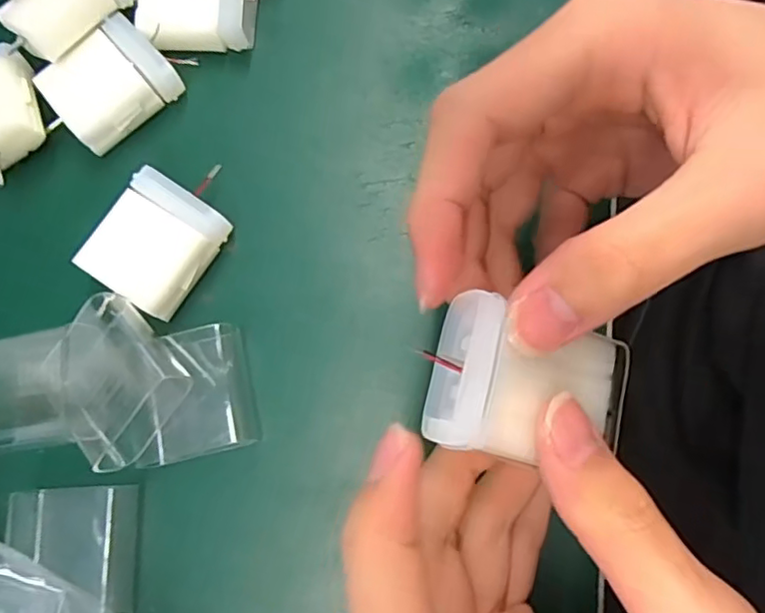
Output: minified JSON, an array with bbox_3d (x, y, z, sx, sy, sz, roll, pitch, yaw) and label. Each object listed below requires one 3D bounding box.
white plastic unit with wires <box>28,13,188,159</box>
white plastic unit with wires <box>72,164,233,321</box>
[{"bbox_3d":[-0.114,-0.093,0.251,0.047,0.015,0.043,-41,78,-7],"label":"white plastic unit with wires"},{"bbox_3d":[-0.085,-0.028,0.232,0.043,0.013,0.055,33,80,10],"label":"white plastic unit with wires"}]

